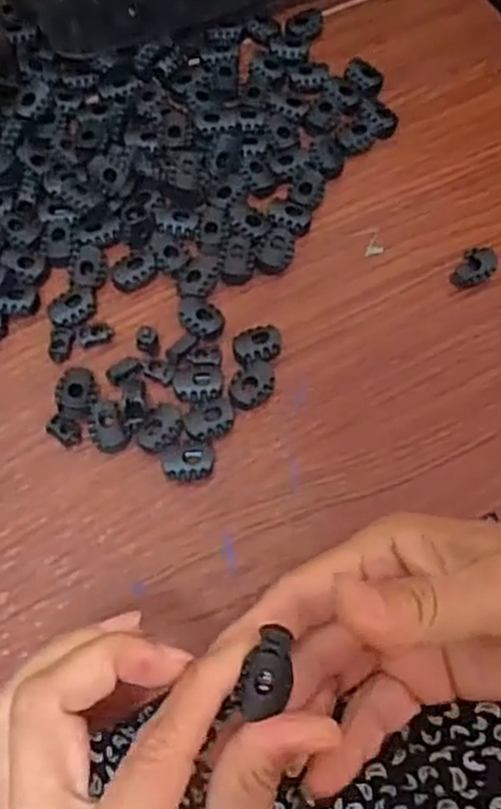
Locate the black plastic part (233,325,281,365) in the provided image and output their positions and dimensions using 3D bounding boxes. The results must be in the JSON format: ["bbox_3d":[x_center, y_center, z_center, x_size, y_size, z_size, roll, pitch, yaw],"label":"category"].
[{"bbox_3d":[0.003,-0.026,0.347,0.022,0.010,0.017,-12,70,-7],"label":"black plastic part"}]

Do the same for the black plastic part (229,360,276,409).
[{"bbox_3d":[0.001,-0.008,0.337,0.018,0.008,0.023,42,73,12],"label":"black plastic part"}]

